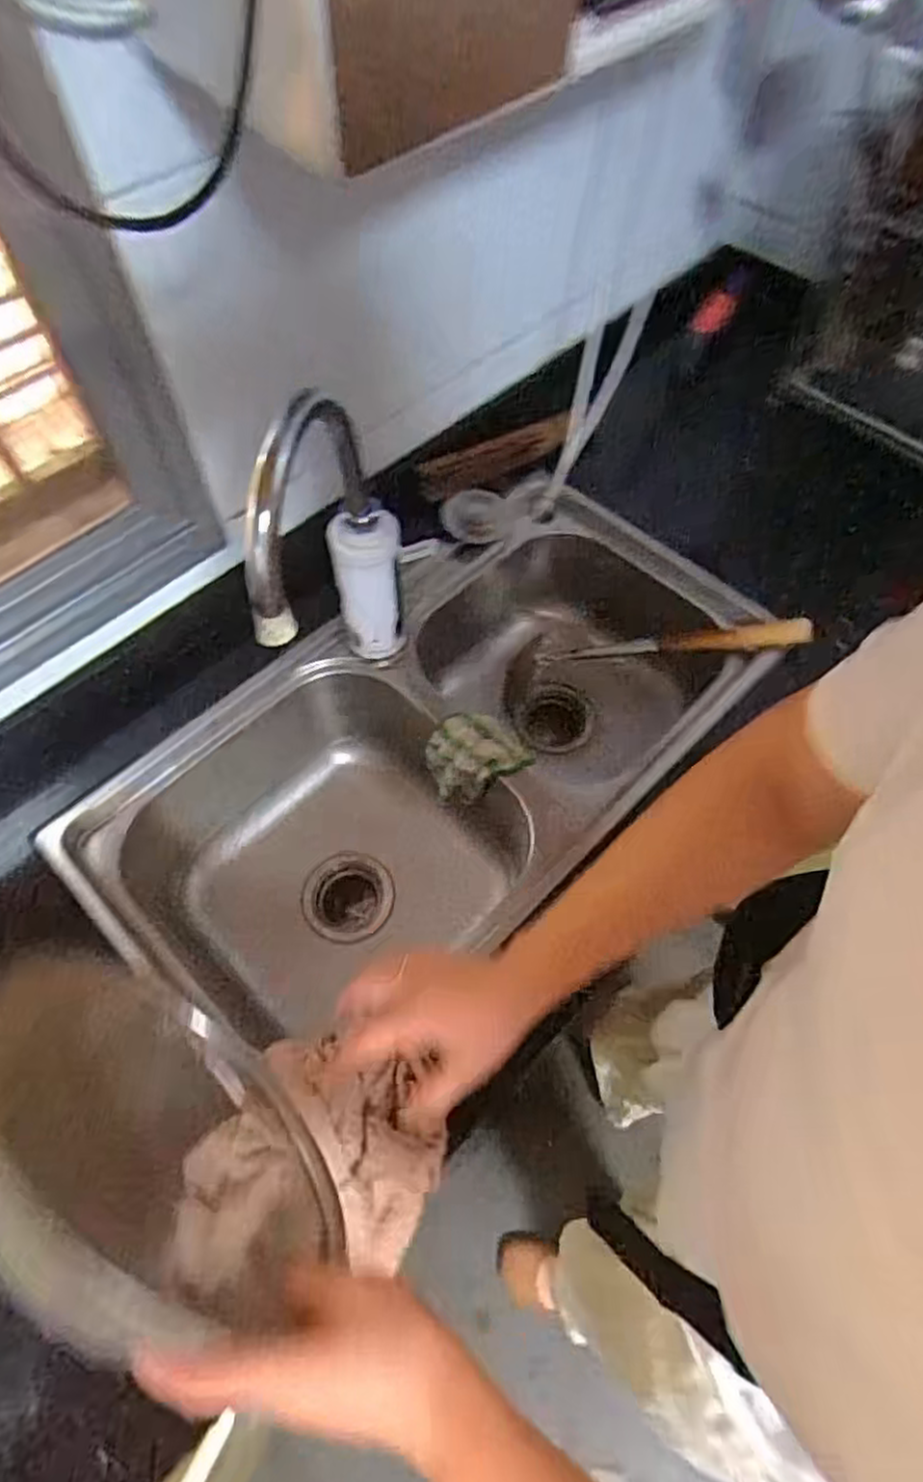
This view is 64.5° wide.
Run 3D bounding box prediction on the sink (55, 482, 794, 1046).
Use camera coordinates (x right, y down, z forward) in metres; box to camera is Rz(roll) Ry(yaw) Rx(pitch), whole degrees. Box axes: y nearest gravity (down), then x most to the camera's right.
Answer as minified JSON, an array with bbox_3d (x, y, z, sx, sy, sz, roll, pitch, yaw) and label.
[{"bbox_3d":[-0.021,0.043,0.867,0.718,0.214,0.392,-37,67,-18],"label":"sink"}]

